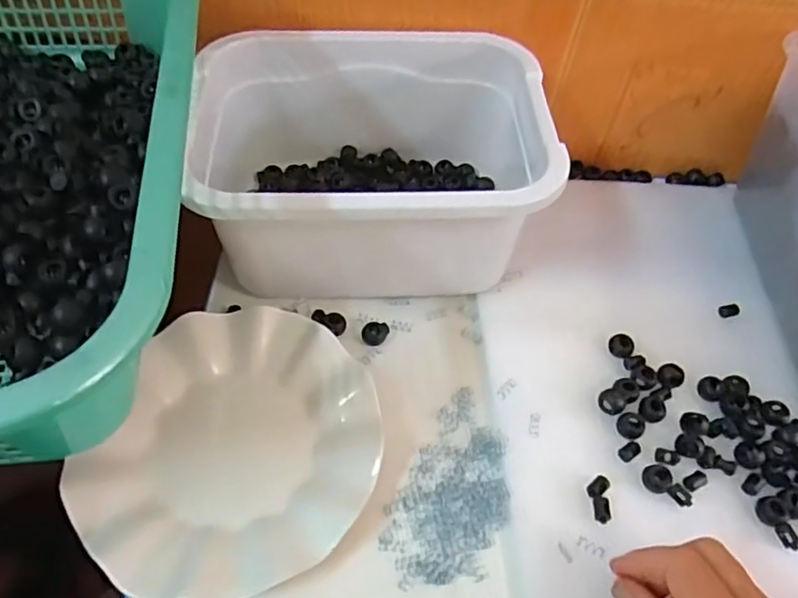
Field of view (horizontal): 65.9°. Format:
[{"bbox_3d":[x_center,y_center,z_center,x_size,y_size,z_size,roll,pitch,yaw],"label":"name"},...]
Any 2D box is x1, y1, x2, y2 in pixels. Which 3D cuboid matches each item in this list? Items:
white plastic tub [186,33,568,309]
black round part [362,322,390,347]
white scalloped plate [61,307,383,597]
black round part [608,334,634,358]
[{"bbox_3d":[-0.021,-0.099,0.461,0.235,0.114,0.184,-4,53,-9],"label":"white plastic tub"},{"bbox_3d":[-0.018,0.025,0.453,0.018,0.008,0.019,3,53,-4],"label":"black round part"},{"bbox_3d":[-0.097,0.090,0.380,0.163,0.023,0.181,16,53,7],"label":"white scalloped plate"},{"bbox_3d":[0.163,0.034,0.448,0.017,0.007,0.016,3,53,-4],"label":"black round part"}]

